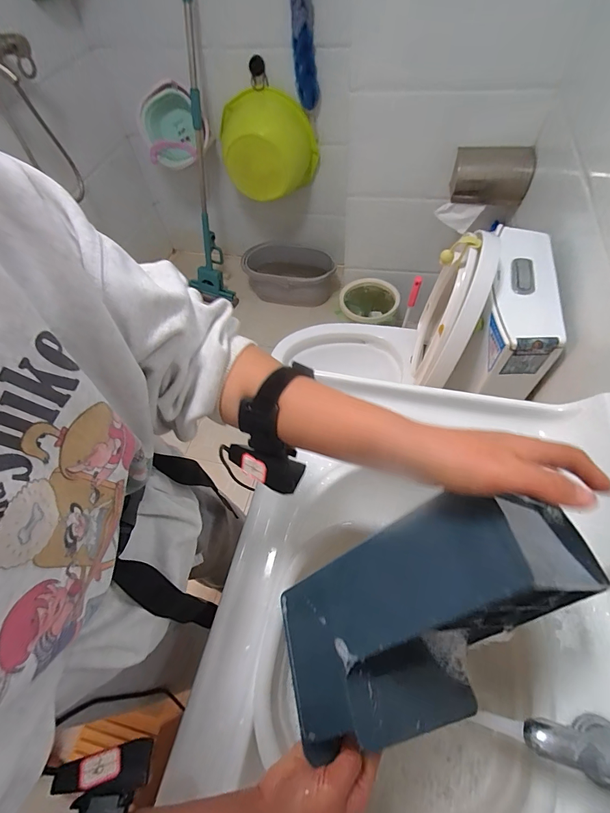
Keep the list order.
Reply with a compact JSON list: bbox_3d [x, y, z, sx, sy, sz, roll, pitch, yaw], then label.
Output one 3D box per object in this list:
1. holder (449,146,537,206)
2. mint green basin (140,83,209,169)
[{"bbox_3d":[0.558,-0.695,1.129,0.221,0.120,0.102,9,59,10],"label":"holder"},{"bbox_3d":[-0.543,-1.120,1.513,0.298,0.255,0.086,-10,27,30],"label":"mint green basin"}]

